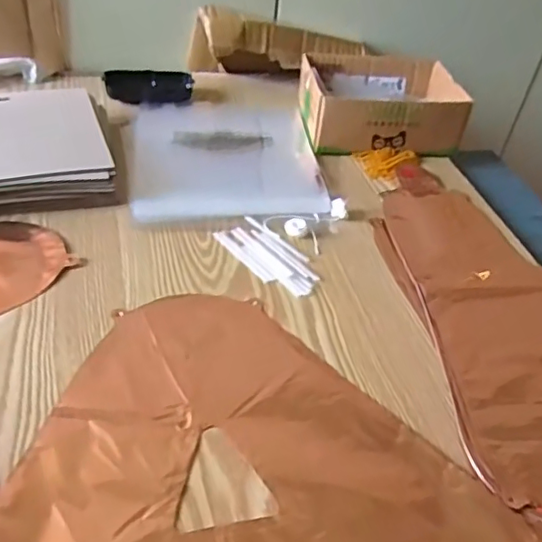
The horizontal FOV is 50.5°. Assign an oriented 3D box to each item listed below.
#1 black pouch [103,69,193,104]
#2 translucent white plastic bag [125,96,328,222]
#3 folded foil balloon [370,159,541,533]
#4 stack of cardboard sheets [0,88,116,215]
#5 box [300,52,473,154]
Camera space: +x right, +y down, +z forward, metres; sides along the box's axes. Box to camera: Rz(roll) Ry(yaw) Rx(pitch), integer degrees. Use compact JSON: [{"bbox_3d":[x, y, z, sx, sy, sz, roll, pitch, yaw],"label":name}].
[{"bbox_3d":[-0.154,-0.236,0.735,0.109,0.028,0.046,-9,45,-17],"label":"black pouch"},{"bbox_3d":[-0.052,-0.141,0.659,0.201,0.006,0.248,-2,43,-10],"label":"translucent white plastic bag"},{"bbox_3d":[0.228,0.044,0.492,0.205,0.016,0.439,-2,43,-9],"label":"folded foil balloon"},{"bbox_3d":[-0.272,-0.128,0.592,0.200,0.041,0.176,-6,44,-14],"label":"stack of cardboard sheets"},{"bbox_3d":[0.137,-0.213,0.728,0.186,0.066,0.144,-2,43,-9],"label":"box"}]

